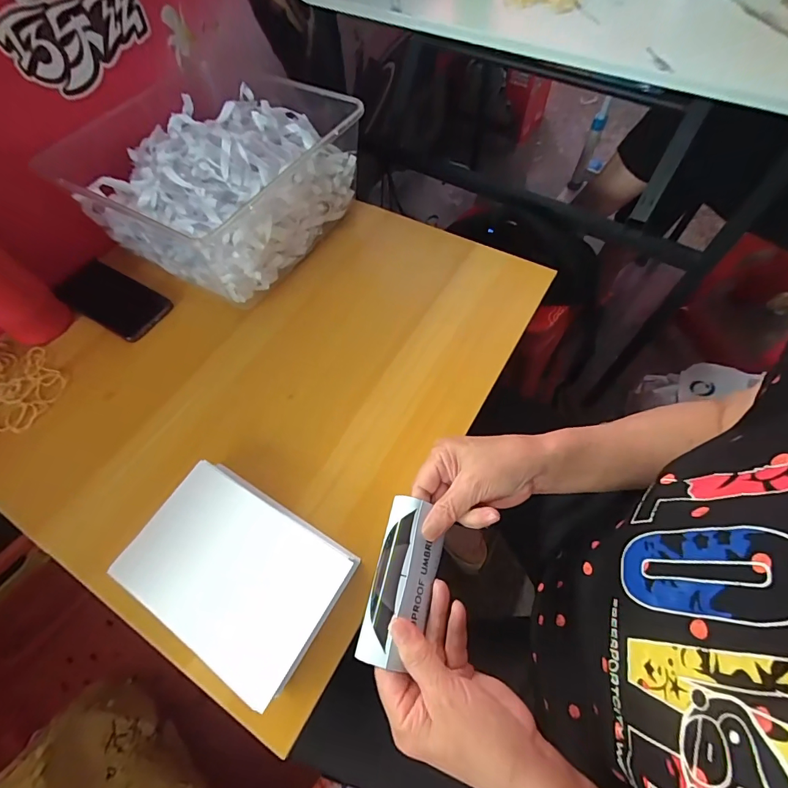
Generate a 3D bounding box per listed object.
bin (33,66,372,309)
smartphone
[{"bbox_3d":[-0.220,-0.289,0.562,0.265,0.138,0.298,34,68,19],"label":"bin"},{"bbox_3d":[-0.387,-0.133,0.553,0.178,0.015,0.080,26,65,15],"label":"smartphone"}]

